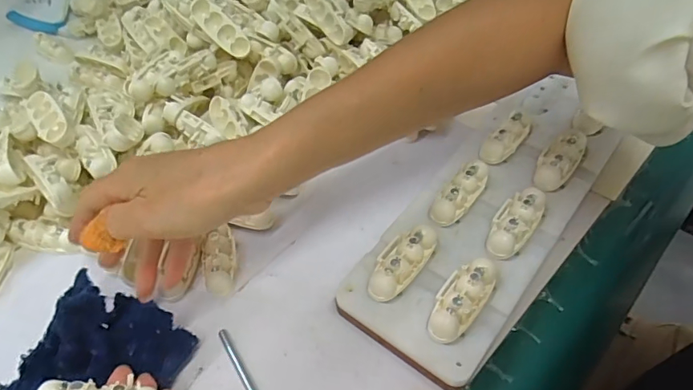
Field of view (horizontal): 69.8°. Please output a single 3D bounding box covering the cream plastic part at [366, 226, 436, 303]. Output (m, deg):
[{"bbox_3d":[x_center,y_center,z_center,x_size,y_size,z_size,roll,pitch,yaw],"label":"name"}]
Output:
[{"bbox_3d":[0.037,0.044,0.333,0.026,0.015,0.061,27,57,23],"label":"cream plastic part"}]

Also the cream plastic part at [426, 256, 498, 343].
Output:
[{"bbox_3d":[0.072,0.065,0.313,0.026,0.015,0.059,28,58,24],"label":"cream plastic part"}]

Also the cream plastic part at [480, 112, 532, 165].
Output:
[{"bbox_3d":[0.131,-0.046,0.399,0.020,0.016,0.062,35,61,28],"label":"cream plastic part"}]

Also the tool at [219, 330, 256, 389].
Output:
[{"bbox_3d":[-0.062,0.115,0.309,0.007,0.004,0.077,-28,54,-18],"label":"tool"}]

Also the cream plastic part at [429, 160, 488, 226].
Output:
[{"bbox_3d":[0.083,-0.001,0.367,0.021,0.016,0.059,31,59,25],"label":"cream plastic part"}]

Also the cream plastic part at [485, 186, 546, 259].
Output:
[{"bbox_3d":[0.118,0.019,0.348,0.026,0.015,0.059,29,58,25],"label":"cream plastic part"}]

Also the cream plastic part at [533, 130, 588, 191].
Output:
[{"bbox_3d":[0.163,-0.027,0.381,0.026,0.017,0.062,30,59,25],"label":"cream plastic part"}]

